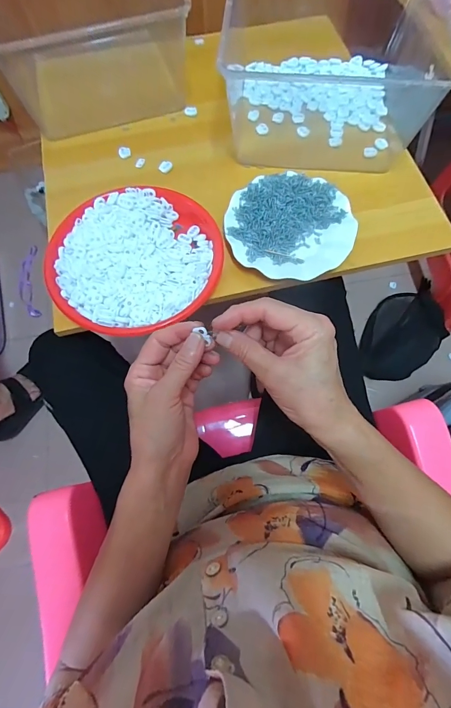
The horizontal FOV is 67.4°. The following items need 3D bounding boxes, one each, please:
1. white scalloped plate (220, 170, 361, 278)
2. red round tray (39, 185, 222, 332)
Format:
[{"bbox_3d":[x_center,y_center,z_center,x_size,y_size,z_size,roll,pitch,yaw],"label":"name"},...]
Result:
[{"bbox_3d":[0.093,-0.184,0.495,0.181,0.024,0.171,0,70,1],"label":"white scalloped plate"},{"bbox_3d":[-0.124,-0.136,0.474,0.233,0.030,0.223,0,70,1],"label":"red round tray"}]

